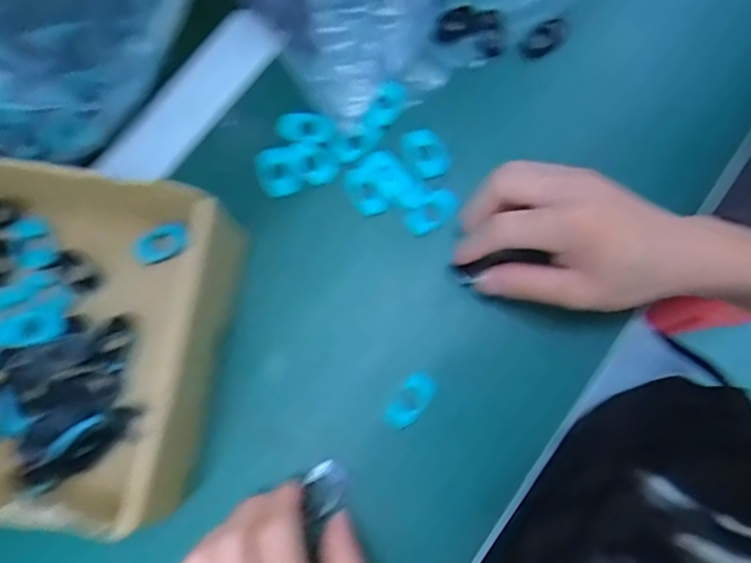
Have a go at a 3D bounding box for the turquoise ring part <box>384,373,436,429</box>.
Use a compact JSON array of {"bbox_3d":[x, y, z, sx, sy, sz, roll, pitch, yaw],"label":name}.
[{"bbox_3d":[0.020,0.070,0.319,0.018,0.004,0.035,39,81,10],"label":"turquoise ring part"}]

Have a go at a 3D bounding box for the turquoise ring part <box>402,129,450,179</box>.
[{"bbox_3d":[0.032,-0.085,0.361,0.024,0.011,0.038,-35,78,-6],"label":"turquoise ring part"}]

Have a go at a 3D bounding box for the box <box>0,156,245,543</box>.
[{"bbox_3d":[-0.203,0.028,0.303,0.225,0.068,0.193,4,77,3],"label":"box"}]

